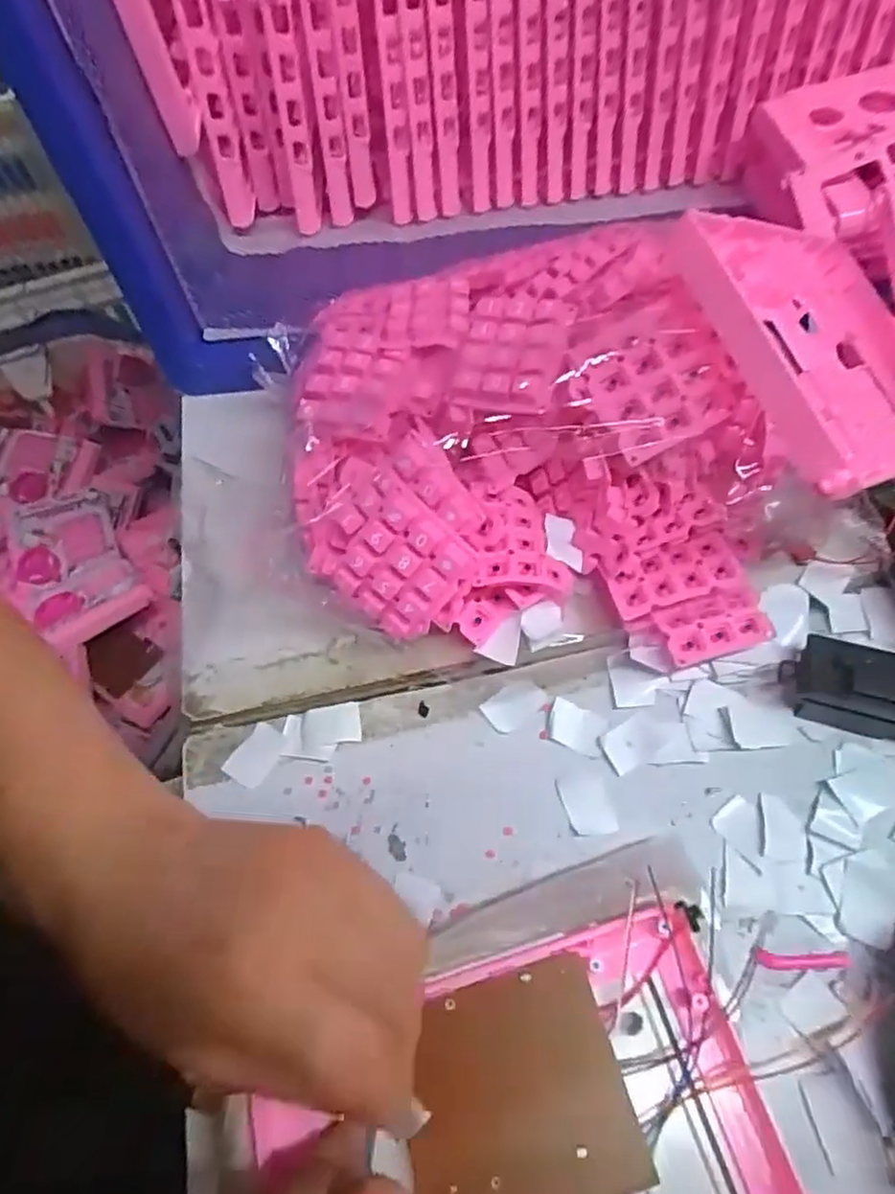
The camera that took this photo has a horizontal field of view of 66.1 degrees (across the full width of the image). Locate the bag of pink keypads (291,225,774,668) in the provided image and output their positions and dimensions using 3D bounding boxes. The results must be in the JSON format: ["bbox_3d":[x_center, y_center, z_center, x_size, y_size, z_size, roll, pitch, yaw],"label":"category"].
[{"bbox_3d":[0.040,-0.076,0.338,0.227,0.106,0.188,2,59,6],"label":"bag of pink keypads"}]

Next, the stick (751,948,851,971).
[{"bbox_3d":[0.142,0.146,0.276,0.035,0.004,0.007,1,59,6],"label":"stick"}]

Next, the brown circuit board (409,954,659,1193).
[{"bbox_3d":[0.022,0.167,0.226,0.073,0.012,0.071,-15,60,-5],"label":"brown circuit board"}]

